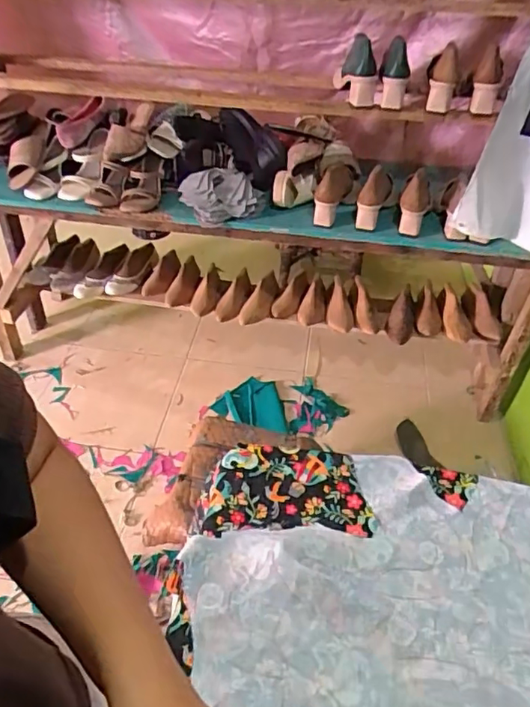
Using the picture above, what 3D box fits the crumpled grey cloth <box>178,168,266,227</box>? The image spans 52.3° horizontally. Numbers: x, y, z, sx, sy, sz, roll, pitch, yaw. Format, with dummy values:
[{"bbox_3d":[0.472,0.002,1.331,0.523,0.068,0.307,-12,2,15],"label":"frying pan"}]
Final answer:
[{"bbox_3d":[-0.107,-0.392,1.350,0.206,0.069,0.161,-8,44,-11],"label":"crumpled grey cloth"}]

